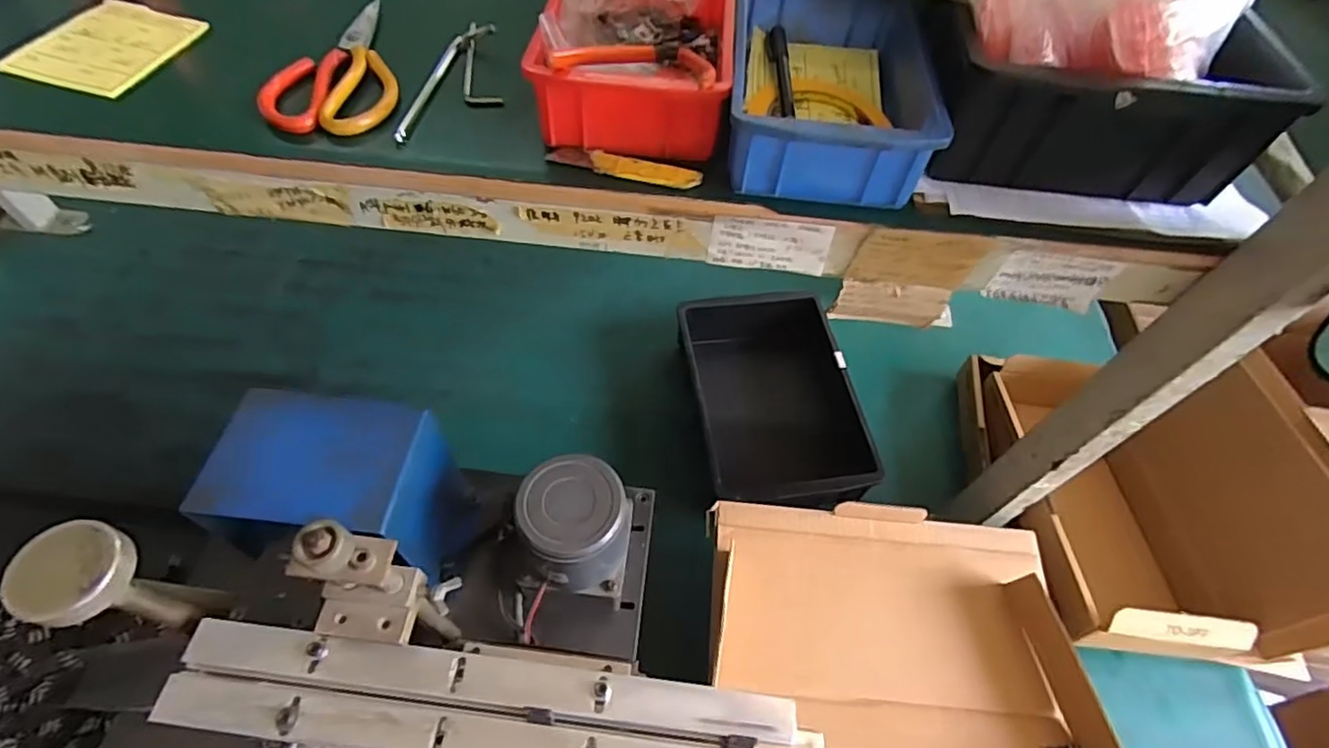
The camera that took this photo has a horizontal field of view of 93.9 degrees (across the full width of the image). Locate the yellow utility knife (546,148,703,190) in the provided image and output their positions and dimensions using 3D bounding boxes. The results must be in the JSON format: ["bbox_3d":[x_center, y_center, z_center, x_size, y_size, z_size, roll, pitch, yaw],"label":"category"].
[{"bbox_3d":[-0.028,-0.141,0.422,0.106,0.008,0.018,15,57,7],"label":"yellow utility knife"}]

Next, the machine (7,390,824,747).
[{"bbox_3d":[-0.154,0.177,0.408,0.462,0.254,0.298,4,56,-1],"label":"machine"}]

